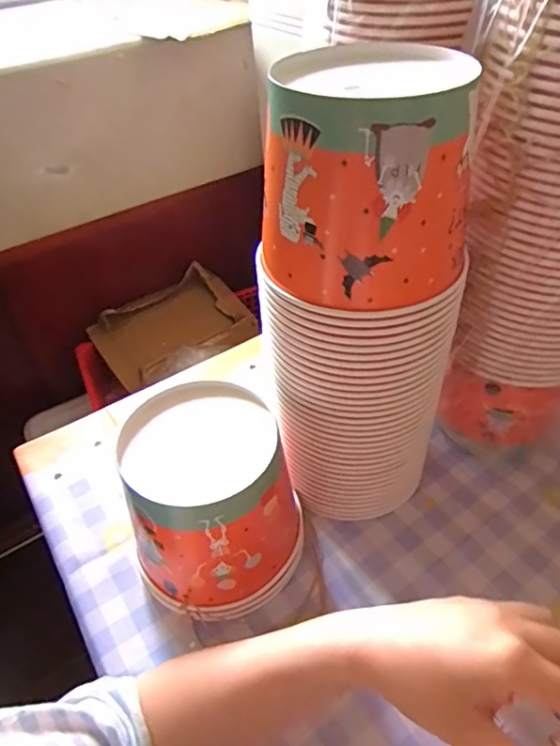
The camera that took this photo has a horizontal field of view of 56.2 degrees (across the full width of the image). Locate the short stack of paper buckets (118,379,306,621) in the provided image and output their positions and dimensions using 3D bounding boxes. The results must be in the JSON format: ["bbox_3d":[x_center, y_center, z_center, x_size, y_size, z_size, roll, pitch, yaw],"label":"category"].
[{"bbox_3d":[-0.054,0.112,0.462,0.136,0.150,0.136,-9,44,-4],"label":"short stack of paper buckets"}]

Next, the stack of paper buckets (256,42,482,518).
[{"bbox_3d":[0.068,-0.039,0.448,0.148,0.383,0.151,12,46,17],"label":"stack of paper buckets"}]

